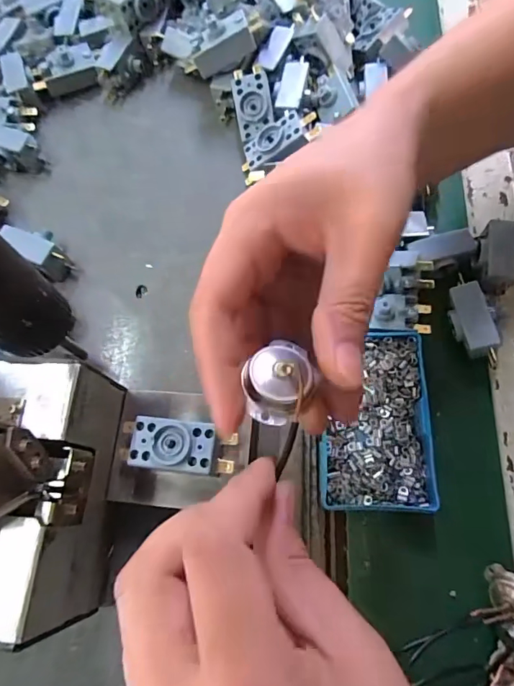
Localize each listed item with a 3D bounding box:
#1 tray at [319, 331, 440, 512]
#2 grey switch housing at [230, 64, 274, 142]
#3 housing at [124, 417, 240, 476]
[{"bbox_3d":[0.078,0.051,0.304,0.069,0.030,0.114,0,70,5],"label":"tray"},{"bbox_3d":[-0.003,-0.183,0.345,0.029,0.013,0.051,-7,97,14],"label":"grey switch housing"},{"bbox_3d":[-0.045,0.058,0.255,0.066,0.023,0.027,5,70,7],"label":"housing"}]

